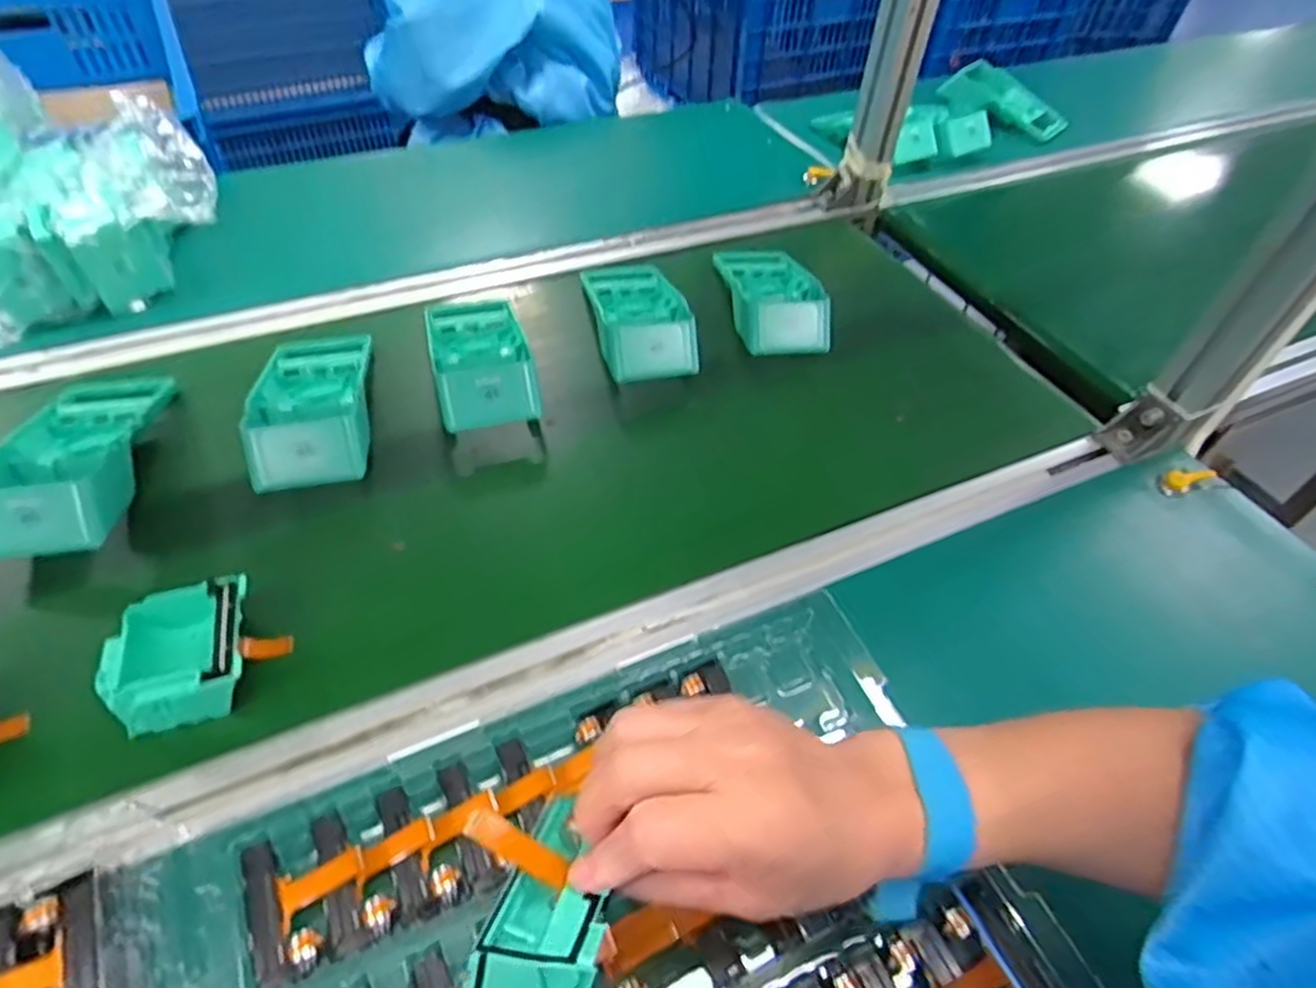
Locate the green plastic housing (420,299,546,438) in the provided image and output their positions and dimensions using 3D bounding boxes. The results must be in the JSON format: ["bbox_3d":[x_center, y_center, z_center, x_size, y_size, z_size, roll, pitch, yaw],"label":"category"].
[{"bbox_3d":[-0.156,-0.126,0.632,0.083,0.044,0.194,-12,51,-14],"label":"green plastic housing"}]

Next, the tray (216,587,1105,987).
[{"bbox_3d":[-0.002,0.215,0.354,0.365,0.037,0.264,-16,52,-17],"label":"tray"}]

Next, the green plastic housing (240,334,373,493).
[{"bbox_3d":[-0.279,-0.081,0.586,0.090,0.055,0.197,-11,51,-12],"label":"green plastic housing"}]

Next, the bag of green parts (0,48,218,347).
[{"bbox_3d":[-0.577,-0.276,0.657,0.277,0.178,0.235,-31,58,-26],"label":"bag of green parts"}]

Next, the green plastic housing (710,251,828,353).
[{"bbox_3d":[0.115,-0.214,0.737,0.091,0.039,0.205,-1,50,-5],"label":"green plastic housing"}]

